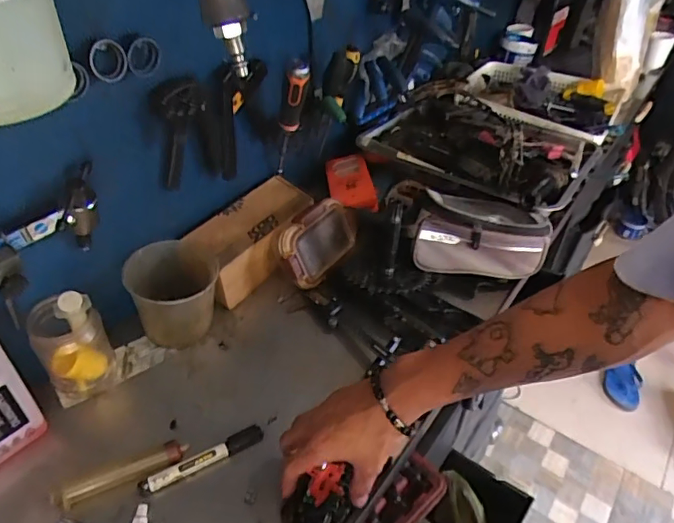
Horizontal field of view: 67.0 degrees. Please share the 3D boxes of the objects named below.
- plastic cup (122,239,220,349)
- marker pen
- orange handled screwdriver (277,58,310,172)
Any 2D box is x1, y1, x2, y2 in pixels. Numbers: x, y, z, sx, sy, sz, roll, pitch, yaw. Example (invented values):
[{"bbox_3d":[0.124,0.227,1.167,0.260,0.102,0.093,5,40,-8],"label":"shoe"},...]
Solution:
[{"bbox_3d":[-0.213,0.047,0.686,0.114,0.101,0.107,1,41,-1],"label":"plastic cup"},{"bbox_3d":[-0.147,0.219,0.563,0.139,0.011,0.020,-22,46,-24],"label":"marker pen"},{"bbox_3d":[-0.072,-0.212,0.770,0.033,0.201,0.039,-21,68,-23],"label":"orange handled screwdriver"}]

